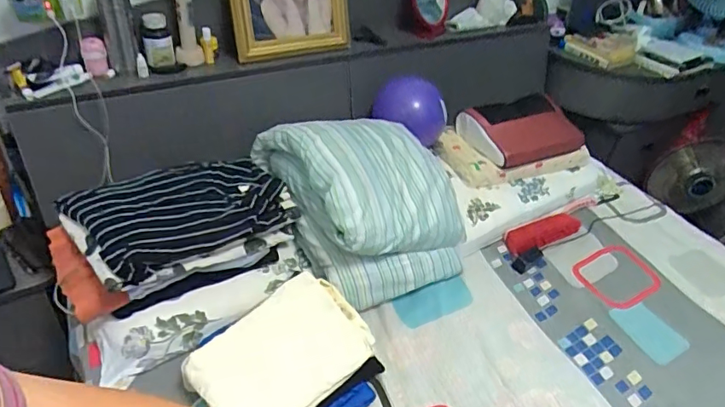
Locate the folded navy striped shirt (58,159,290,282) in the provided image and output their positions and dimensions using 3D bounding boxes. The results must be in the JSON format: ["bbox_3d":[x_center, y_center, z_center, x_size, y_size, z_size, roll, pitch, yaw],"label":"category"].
[{"bbox_3d":[-0.358,0.002,1.024,0.387,0.064,0.244,-26,48,-34],"label":"folded navy striped shirt"}]

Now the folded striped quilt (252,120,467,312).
[{"bbox_3d":[0.007,-0.022,1.205,0.380,0.269,0.430,-16,43,-25],"label":"folded striped quilt"}]

